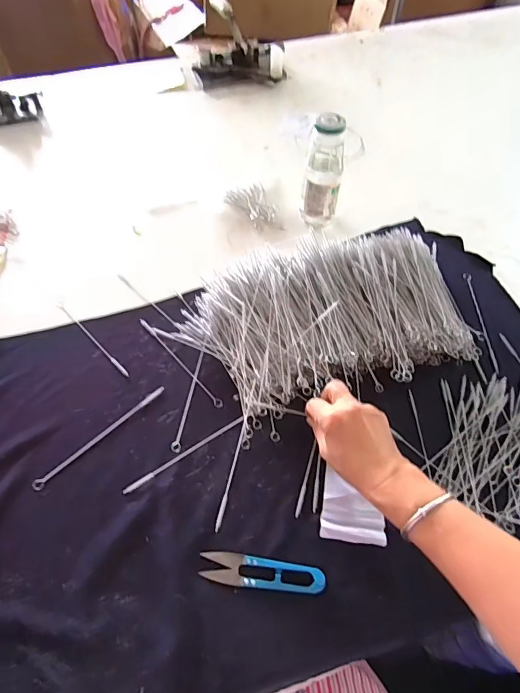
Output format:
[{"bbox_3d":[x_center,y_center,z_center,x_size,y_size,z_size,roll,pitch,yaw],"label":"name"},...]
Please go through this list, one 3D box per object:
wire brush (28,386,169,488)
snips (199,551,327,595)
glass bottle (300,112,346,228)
[{"bbox_3d":[-0.183,0.102,0.504,0.013,0.010,0.174,38,65,22],"label":"wire brush"},{"bbox_3d":[0.003,0.222,0.421,0.119,0.008,0.028,7,56,4],"label":"snips"},{"bbox_3d":[0.098,-0.262,0.663,0.059,0.166,0.052,7,56,4],"label":"glass bottle"}]

